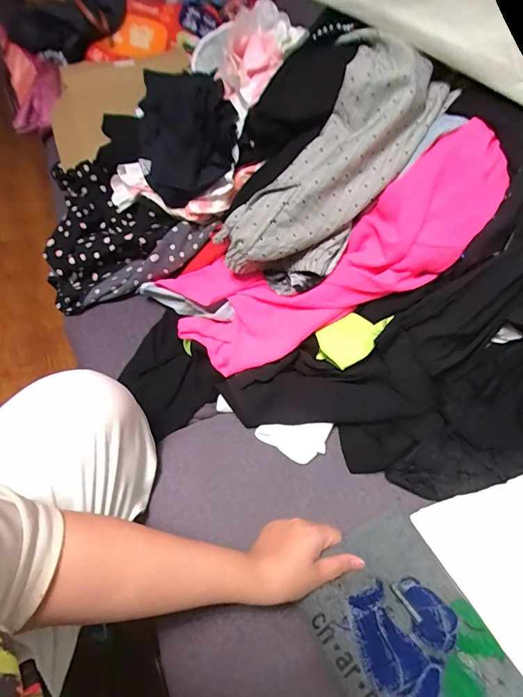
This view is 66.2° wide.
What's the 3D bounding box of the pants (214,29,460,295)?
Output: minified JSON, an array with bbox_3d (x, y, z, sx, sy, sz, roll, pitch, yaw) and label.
[{"bbox_3d":[0.101,-0.269,0.596,0.163,0.109,0.402,42,96,26],"label":"pants"}]

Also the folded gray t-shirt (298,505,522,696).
[{"bbox_3d":[0.155,0.318,0.426,0.162,0.025,0.231,-30,55,-3],"label":"folded gray t-shirt"}]

